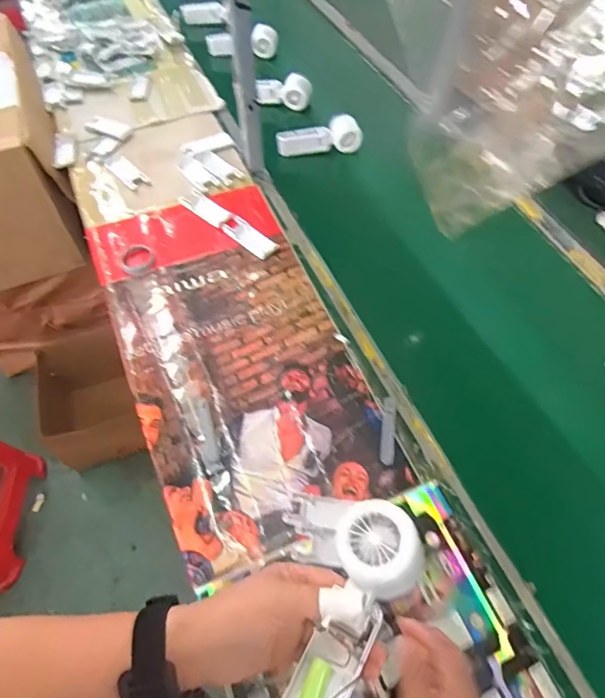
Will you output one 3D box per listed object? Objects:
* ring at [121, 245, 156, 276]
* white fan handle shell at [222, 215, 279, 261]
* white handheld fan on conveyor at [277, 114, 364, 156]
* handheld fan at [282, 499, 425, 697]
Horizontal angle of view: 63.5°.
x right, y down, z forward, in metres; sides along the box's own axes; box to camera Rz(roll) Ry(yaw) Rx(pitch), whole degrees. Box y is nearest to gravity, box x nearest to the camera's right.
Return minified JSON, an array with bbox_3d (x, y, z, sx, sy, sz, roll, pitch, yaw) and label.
[{"bbox_3d":[-0.281,-0.152,0.834,0.054,0.014,0.060,-20,59,-12],"label":"ring"},{"bbox_3d":[-0.092,-0.195,0.856,0.107,0.008,0.044,36,65,21],"label":"white fan handle shell"},{"bbox_3d":[0.036,-0.436,1.010,0.176,0.067,0.040,-6,58,-3],"label":"white handheld fan on conveyor"},{"bbox_3d":[0.029,0.187,0.326,0.058,0.030,0.168,23,74,15],"label":"handheld fan"}]

